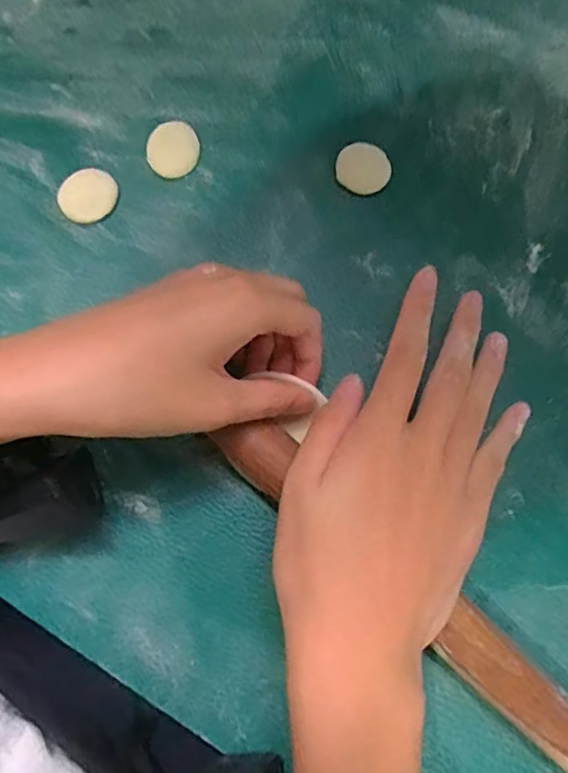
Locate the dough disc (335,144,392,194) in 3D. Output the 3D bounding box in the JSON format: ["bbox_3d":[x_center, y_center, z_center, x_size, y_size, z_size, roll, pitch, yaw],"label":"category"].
[{"bbox_3d":[0.042,-0.114,0.305,0.028,0.008,0.026,0,79,0],"label":"dough disc"}]

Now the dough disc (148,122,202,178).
[{"bbox_3d":[-0.059,-0.126,0.309,0.027,0.007,0.030,-22,80,-4],"label":"dough disc"}]

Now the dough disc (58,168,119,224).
[{"bbox_3d":[-0.103,-0.100,0.305,0.031,0.007,0.027,-15,80,-2],"label":"dough disc"}]

